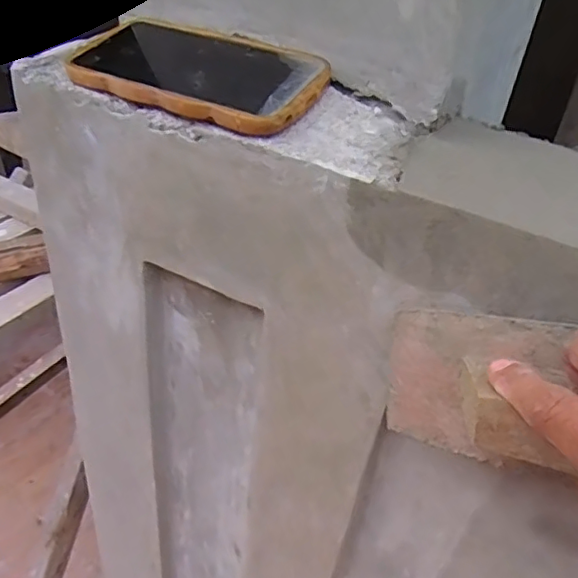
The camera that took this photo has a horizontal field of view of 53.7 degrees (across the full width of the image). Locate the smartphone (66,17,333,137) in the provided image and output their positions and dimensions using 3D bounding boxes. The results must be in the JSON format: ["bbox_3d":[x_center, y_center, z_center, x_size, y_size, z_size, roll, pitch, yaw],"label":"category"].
[{"bbox_3d":[-0.055,-0.135,0.349,0.157,0.011,0.080,22,53,21],"label":"smartphone"}]

